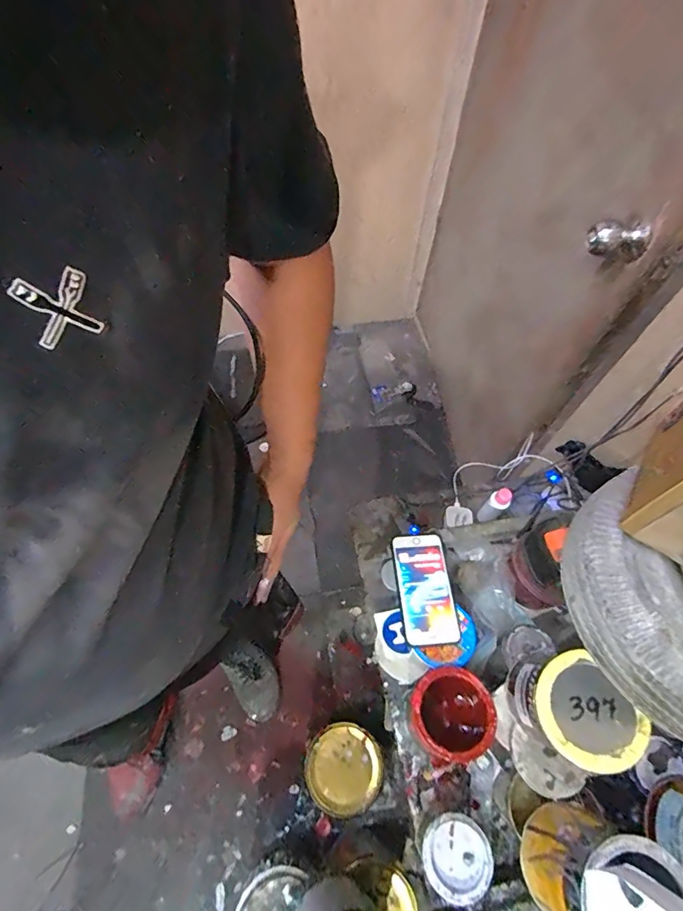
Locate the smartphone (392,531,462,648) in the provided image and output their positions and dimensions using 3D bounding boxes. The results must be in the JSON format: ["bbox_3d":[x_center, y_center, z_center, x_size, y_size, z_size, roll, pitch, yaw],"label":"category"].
[{"bbox_3d":[0.122,0.193,0.645,0.081,0.009,0.158,-4,59,-5],"label":"smartphone"}]

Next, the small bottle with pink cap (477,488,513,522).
[{"bbox_3d":[0.268,0.088,0.771,0.033,0.100,0.028,37,64,19],"label":"small bottle with pink cap"}]

